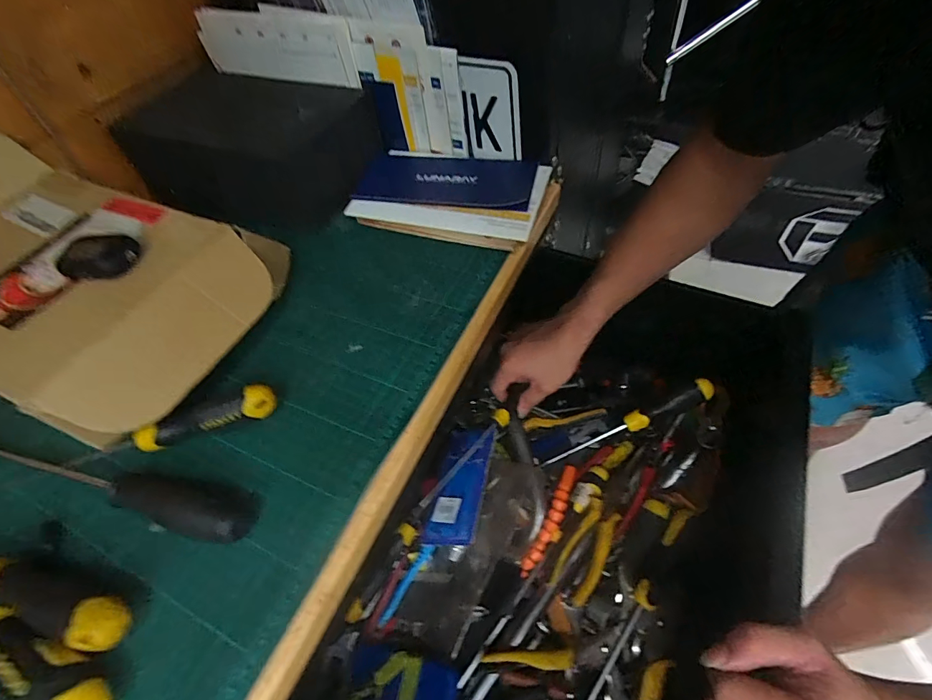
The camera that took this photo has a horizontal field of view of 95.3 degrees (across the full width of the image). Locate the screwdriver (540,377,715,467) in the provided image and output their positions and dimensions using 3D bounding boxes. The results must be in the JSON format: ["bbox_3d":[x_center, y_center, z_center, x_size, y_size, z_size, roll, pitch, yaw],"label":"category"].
[{"bbox_3d":[0.207,0.100,0.557,0.232,0.023,0.023,-29,53,14],"label":"screwdriver"}]

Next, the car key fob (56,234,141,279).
[{"bbox_3d":[-0.315,-0.082,0.367,0.058,0.017,0.039,1,54,8],"label":"car key fob"}]

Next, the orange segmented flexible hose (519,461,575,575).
[{"bbox_3d":[0.102,0.198,0.501,0.020,0.012,0.139,22,59,21],"label":"orange segmented flexible hose"}]

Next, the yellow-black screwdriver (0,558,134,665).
[{"bbox_3d":[-0.316,0.151,0.278,0.226,0.031,0.034,11,56,12],"label":"yellow-black screwdriver"}]

